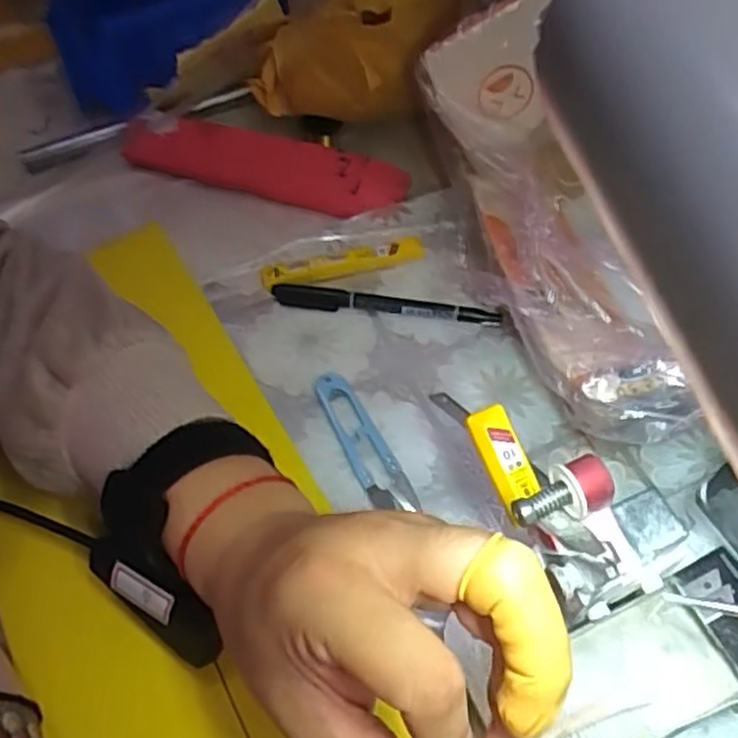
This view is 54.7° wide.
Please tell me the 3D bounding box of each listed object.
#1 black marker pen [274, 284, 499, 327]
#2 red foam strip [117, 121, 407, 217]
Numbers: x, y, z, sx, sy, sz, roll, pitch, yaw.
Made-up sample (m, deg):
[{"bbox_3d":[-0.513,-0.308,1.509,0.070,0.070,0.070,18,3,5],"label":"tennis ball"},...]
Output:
[{"bbox_3d":[0.009,-0.038,0.436,0.140,0.008,0.014,8,59,8],"label":"black marker pen"},{"bbox_3d":[-0.077,-0.146,0.509,0.213,0.018,0.041,16,61,13],"label":"red foam strip"}]

